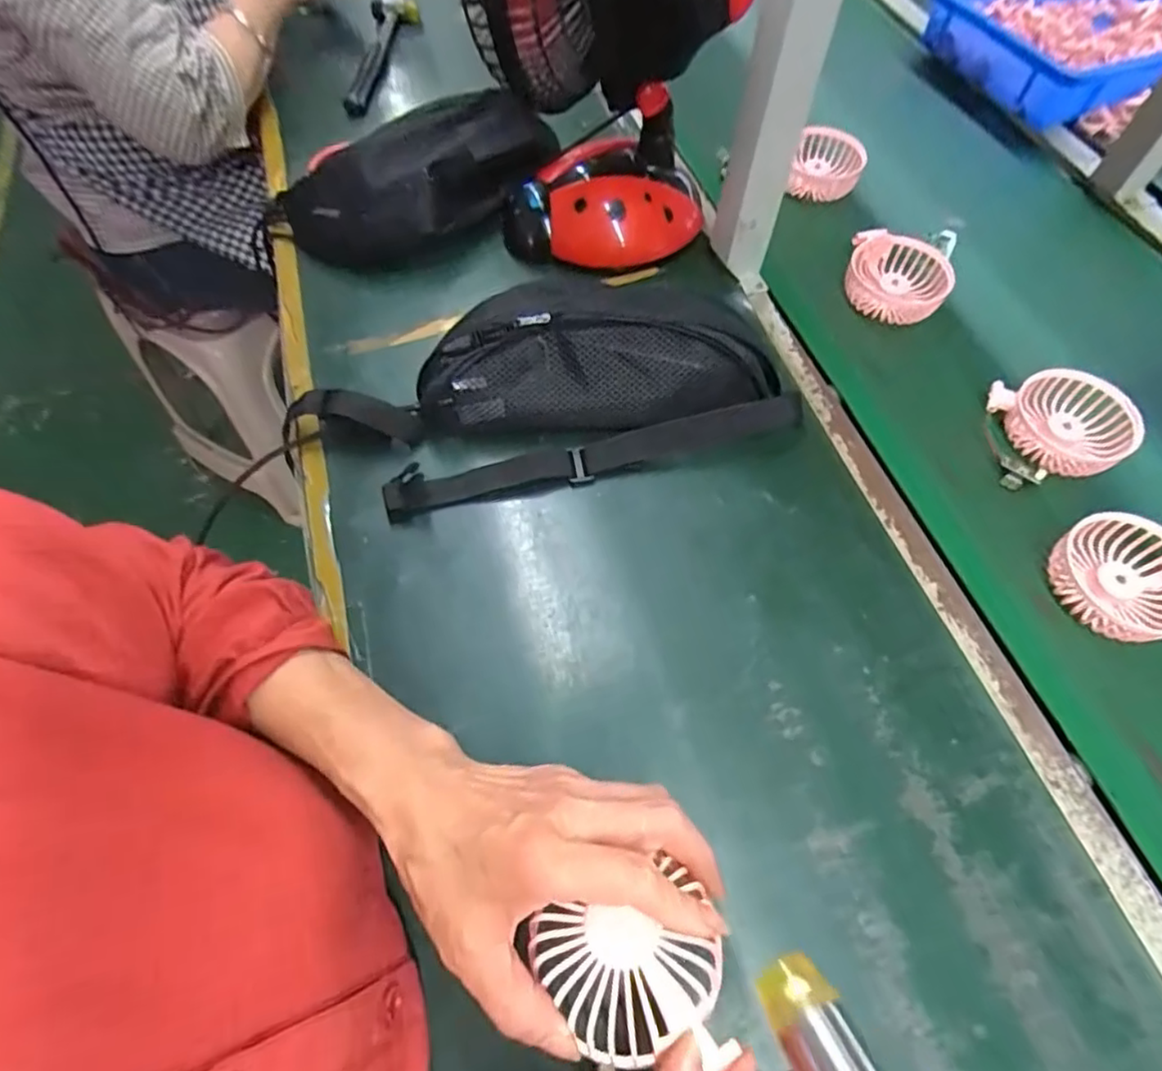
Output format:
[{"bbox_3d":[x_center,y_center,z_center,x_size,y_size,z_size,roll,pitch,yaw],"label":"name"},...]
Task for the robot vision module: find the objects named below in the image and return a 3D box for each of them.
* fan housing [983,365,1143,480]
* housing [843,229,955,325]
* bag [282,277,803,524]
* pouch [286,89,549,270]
[{"bbox_3d":[0.385,-0.087,0.508,0.096,0.034,0.087,-15,63,-6],"label":"fan housing"},{"bbox_3d":[0.290,-0.235,0.585,0.089,0.036,0.082,20,65,12],"label":"housing"},{"bbox_3d":[-0.034,-0.113,0.490,0.391,0.075,0.135,-12,63,-5],"label":"bag"},{"bbox_3d":[-0.151,-0.341,0.616,0.281,0.092,0.110,-22,64,-10],"label":"pouch"}]

